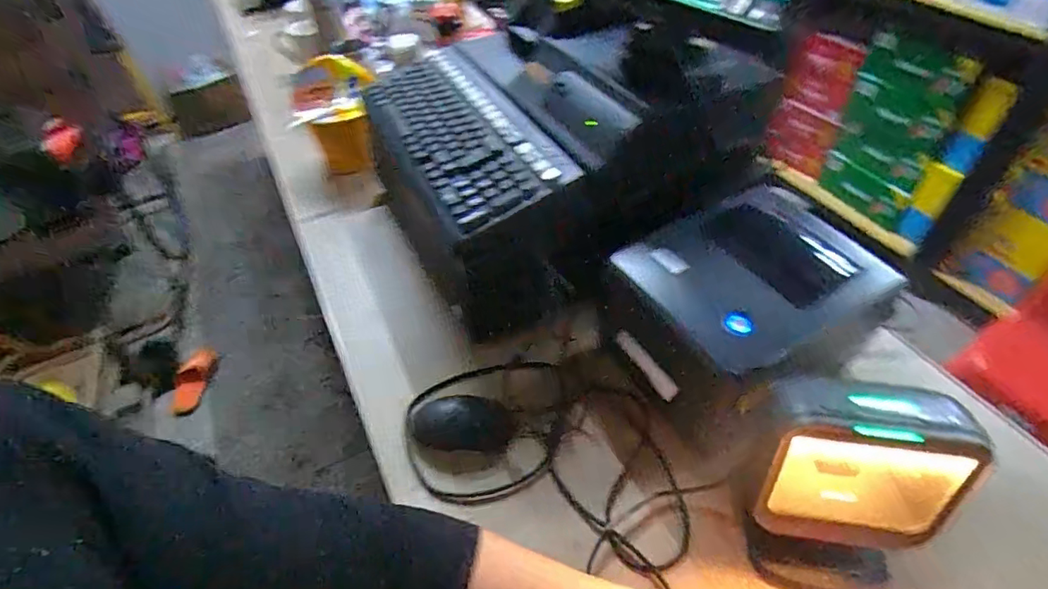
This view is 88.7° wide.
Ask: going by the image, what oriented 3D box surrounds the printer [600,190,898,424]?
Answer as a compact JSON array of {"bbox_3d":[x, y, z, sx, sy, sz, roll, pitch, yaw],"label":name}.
[{"bbox_3d":[0.227,0.015,0.573,0.246,0.127,0.193,-20,50,-14],"label":"printer"}]

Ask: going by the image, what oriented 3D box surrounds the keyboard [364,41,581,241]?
[{"bbox_3d":[-0.093,-0.214,0.682,0.161,0.029,0.367,-30,49,-6],"label":"keyboard"}]

